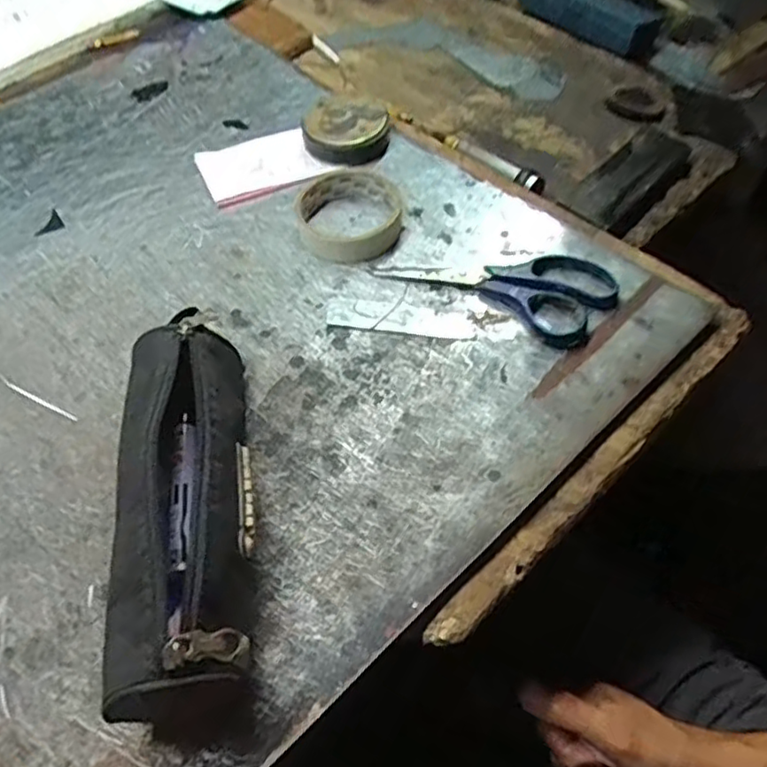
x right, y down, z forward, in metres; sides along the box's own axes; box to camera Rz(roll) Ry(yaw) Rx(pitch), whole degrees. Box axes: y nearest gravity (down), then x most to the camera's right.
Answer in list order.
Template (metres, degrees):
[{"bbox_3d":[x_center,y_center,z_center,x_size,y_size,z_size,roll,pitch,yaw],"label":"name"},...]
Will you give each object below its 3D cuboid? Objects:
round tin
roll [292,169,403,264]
[{"bbox_3d":[-0.037,-0.226,0.598,0.079,0.028,0.068,32,62,21],"label":"round tin"},{"bbox_3d":[-0.029,-0.136,0.537,0.084,0.023,0.087,0,55,1],"label":"roll"}]

